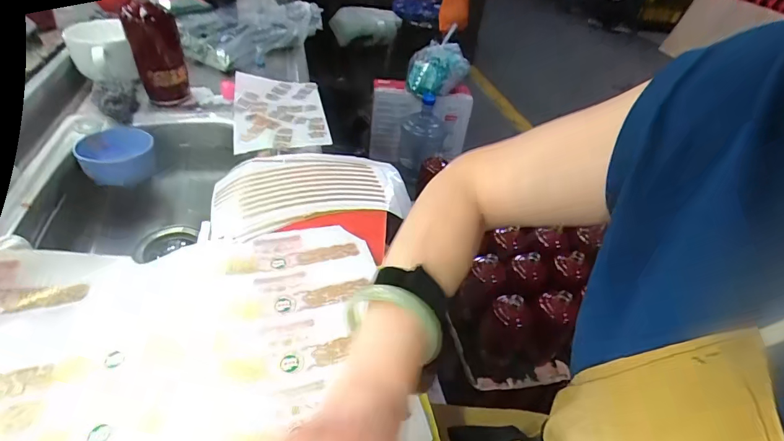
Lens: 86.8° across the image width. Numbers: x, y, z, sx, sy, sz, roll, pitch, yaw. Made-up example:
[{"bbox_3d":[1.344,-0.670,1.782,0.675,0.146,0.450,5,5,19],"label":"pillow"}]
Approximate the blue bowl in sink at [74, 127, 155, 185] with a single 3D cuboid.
[{"bbox_3d":[-0.459,-0.112,0.695,0.105,0.058,0.114,5,40,-4],"label":"blue bowl in sink"}]

